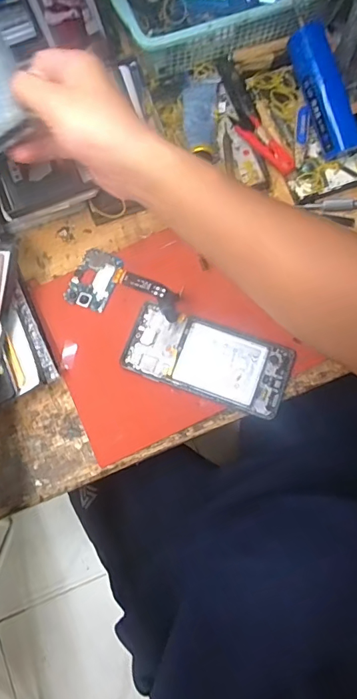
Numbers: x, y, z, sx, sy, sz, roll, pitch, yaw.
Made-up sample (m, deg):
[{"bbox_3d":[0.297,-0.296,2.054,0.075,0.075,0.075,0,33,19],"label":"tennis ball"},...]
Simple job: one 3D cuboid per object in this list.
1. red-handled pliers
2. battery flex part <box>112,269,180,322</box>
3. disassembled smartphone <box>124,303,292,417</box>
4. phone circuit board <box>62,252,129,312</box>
[{"bbox_3d":[0.080,-0.265,0.505,0.037,0.013,0.166,-23,77,-3],"label":"red-handled pliers"},{"bbox_3d":[-0.030,-0.062,0.469,0.090,0.015,0.026,38,81,16],"label":"battery flex part"},{"bbox_3d":[0.029,0.010,0.453,0.162,0.015,0.077,19,78,6],"label":"disassembled smartphone"},{"bbox_3d":[-0.088,-0.075,0.484,0.051,0.004,0.066,24,79,8],"label":"phone circuit board"}]

